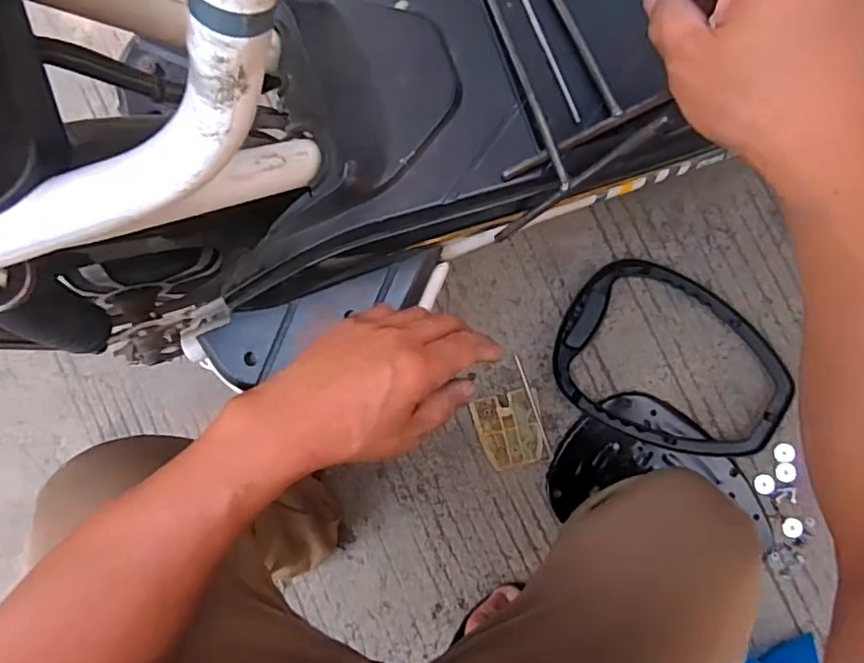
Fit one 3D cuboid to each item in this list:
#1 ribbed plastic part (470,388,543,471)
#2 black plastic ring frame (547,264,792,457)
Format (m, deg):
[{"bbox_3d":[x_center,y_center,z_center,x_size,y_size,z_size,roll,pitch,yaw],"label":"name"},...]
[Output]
[{"bbox_3d":[0.115,0.140,0.822,0.093,0.018,0.102,-18,88,4],"label":"ribbed plastic part"},{"bbox_3d":[0.320,0.043,0.781,0.299,0.048,0.229,33,91,15],"label":"black plastic ring frame"}]

